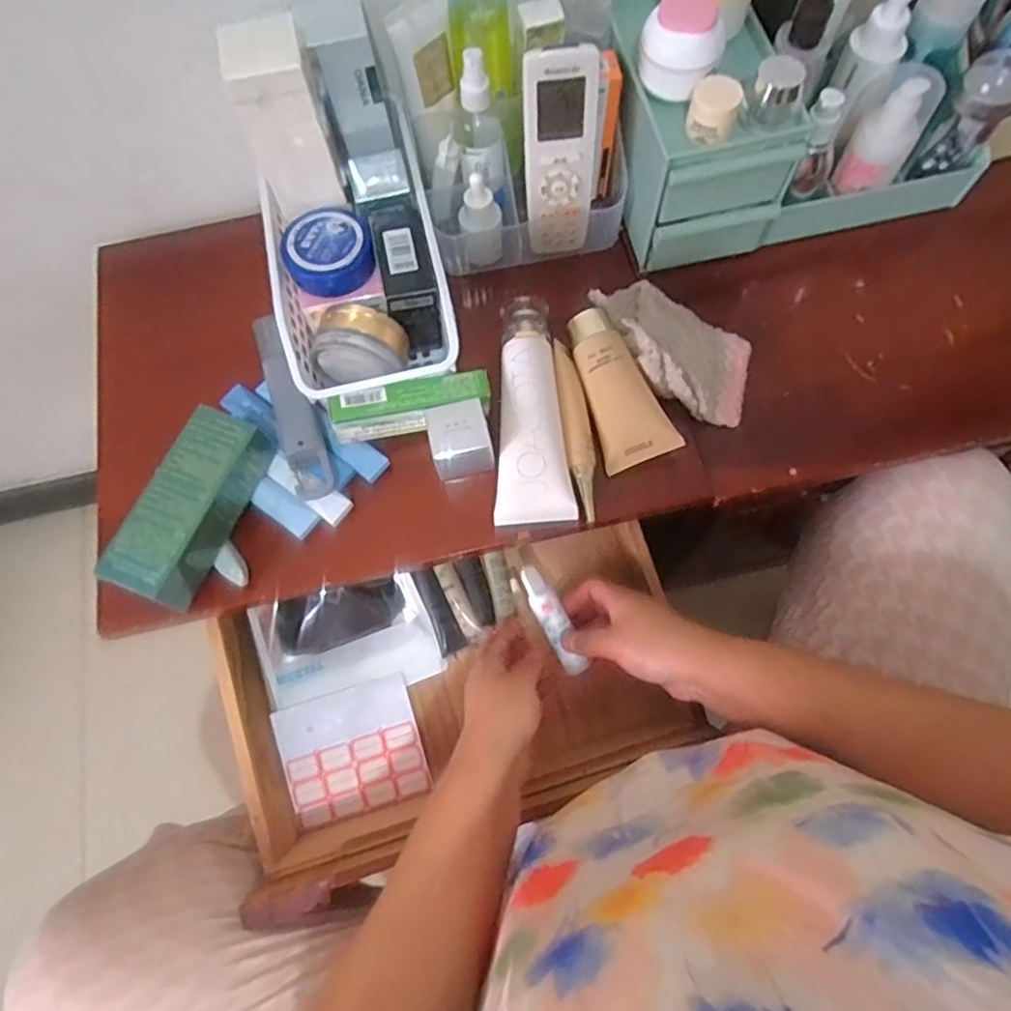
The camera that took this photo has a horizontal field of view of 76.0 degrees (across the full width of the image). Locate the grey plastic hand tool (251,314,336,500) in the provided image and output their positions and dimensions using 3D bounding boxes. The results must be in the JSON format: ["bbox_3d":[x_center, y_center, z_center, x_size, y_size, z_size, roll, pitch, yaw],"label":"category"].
[{"bbox_3d":[-0.159,-0.071,0.479,0.029,0.026,0.133,-20,91,-4],"label":"grey plastic hand tool"}]

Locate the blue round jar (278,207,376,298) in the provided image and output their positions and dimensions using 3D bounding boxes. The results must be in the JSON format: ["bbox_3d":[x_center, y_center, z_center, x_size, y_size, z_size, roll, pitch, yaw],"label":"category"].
[{"bbox_3d":[-0.133,-0.191,0.487,0.066,0.020,0.065,-1,71,2],"label":"blue round jar"}]

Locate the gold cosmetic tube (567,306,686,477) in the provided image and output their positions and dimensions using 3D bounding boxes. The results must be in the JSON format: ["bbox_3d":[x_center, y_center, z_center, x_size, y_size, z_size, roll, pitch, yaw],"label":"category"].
[{"bbox_3d":[0.087,-0.091,0.503,0.053,0.041,0.126,-18,71,-4],"label":"gold cosmetic tube"}]

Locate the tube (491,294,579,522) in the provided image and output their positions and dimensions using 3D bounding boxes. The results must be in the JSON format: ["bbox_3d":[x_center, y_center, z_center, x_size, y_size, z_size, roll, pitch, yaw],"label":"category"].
[{"bbox_3d":[0.019,-0.076,0.494,0.056,0.027,0.181,-3,70,2],"label":"tube"}]

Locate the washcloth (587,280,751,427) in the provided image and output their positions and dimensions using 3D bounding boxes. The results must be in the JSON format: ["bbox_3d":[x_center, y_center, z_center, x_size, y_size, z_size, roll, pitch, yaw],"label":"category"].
[{"bbox_3d":[0.130,-0.128,0.512,0.146,0.044,0.081,36,76,14],"label":"washcloth"}]

